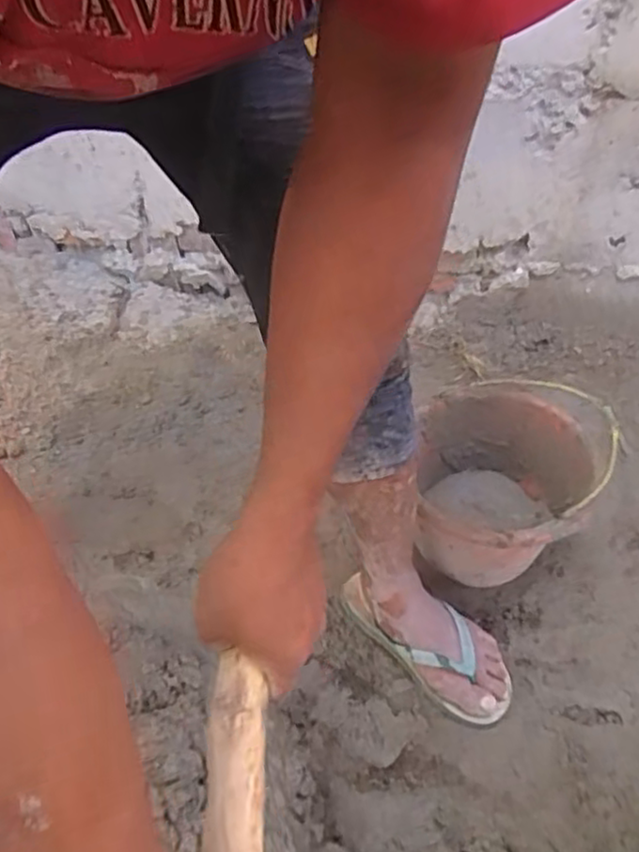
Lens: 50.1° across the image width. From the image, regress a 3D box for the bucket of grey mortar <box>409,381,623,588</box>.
[{"bbox_3d":[0.263,0.095,0.993,0.239,0.188,0.281,16,47,13],"label":"bucket of grey mortar"}]

